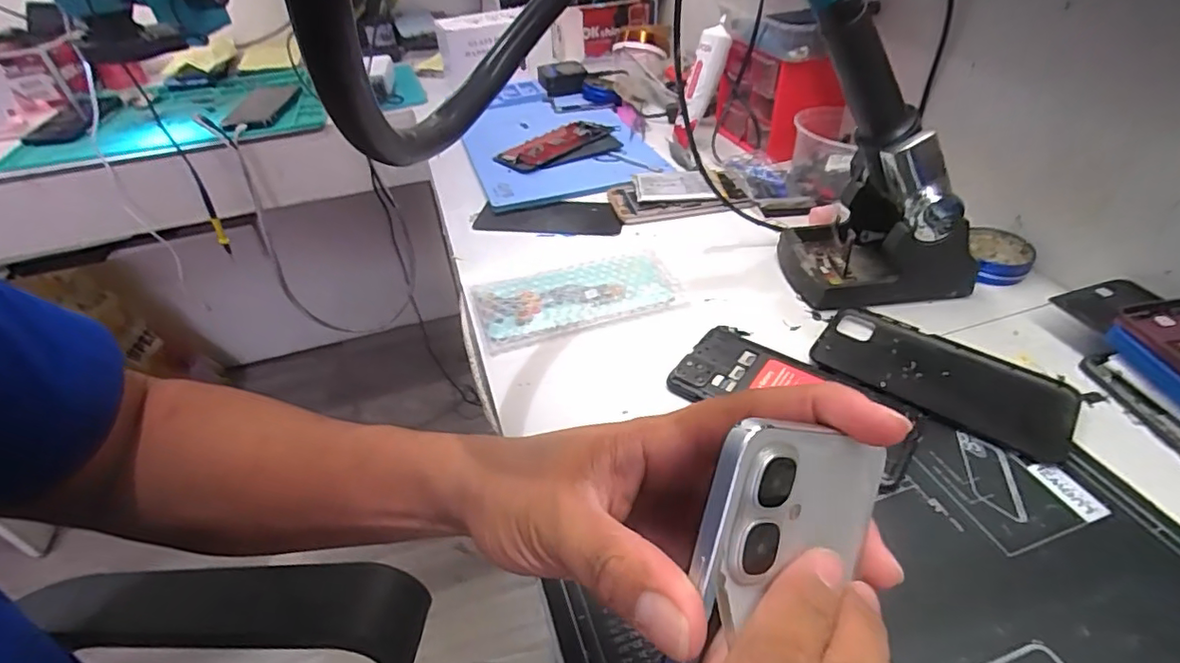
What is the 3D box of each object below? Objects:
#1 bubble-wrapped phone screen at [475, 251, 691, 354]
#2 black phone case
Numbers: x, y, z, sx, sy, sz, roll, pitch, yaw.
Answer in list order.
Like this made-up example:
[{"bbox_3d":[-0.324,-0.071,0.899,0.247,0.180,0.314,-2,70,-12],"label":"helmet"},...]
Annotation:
[{"bbox_3d":[-0.011,-0.030,0.486,0.173,0.018,0.079,-16,41,-14],"label":"bubble-wrapped phone screen"},{"bbox_3d":[0.243,0.032,0.396,0.157,0.010,0.084,22,46,27],"label":"black phone case"}]

